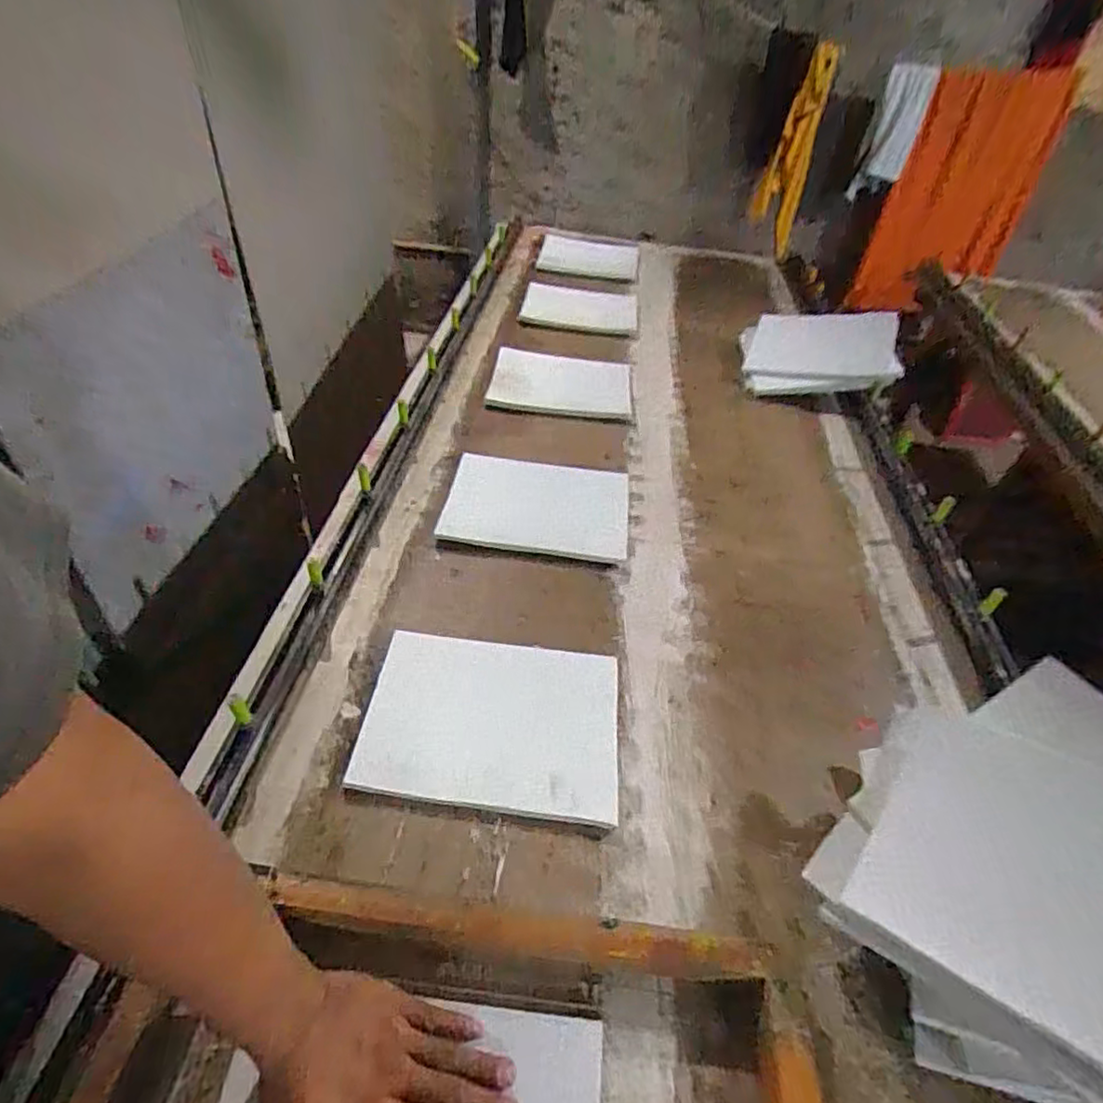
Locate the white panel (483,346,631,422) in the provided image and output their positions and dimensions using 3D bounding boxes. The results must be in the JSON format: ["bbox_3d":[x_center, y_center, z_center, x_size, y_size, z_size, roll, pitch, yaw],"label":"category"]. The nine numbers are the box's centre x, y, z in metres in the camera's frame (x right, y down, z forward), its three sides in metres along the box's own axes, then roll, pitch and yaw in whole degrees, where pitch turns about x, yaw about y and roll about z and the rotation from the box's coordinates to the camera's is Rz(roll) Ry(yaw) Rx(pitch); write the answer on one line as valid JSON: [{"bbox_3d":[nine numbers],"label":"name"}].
[{"bbox_3d":[0.020,-0.332,1.219,0.266,0.029,0.221,4,44,-1],"label":"white panel"}]

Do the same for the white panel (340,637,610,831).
[{"bbox_3d":[-0.065,0.181,0.685,0.273,0.017,0.197,7,44,2],"label":"white panel"}]

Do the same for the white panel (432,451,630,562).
[{"bbox_3d":[-0.021,-0.073,0.951,0.272,0.012,0.211,6,44,1],"label":"white panel"}]

